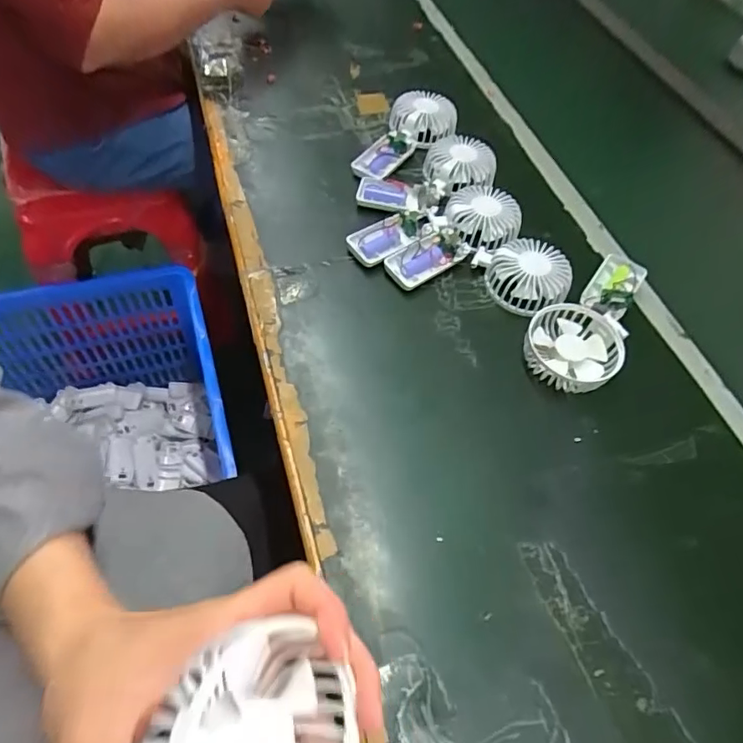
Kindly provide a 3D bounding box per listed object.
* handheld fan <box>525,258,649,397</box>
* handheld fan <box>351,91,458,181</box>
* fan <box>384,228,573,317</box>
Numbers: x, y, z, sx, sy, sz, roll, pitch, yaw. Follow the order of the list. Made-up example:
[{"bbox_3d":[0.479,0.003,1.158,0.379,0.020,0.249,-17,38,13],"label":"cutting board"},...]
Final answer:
[{"bbox_3d":[0.228,-0.057,0.537,0.088,0.035,0.202,33,61,16],"label":"handheld fan"},{"bbox_3d":[0.047,-0.297,0.668,0.086,0.044,0.159,23,58,10],"label":"handheld fan"},{"bbox_3d":[0.116,-0.112,0.561,0.192,0.035,0.087,13,57,4],"label":"fan"}]

